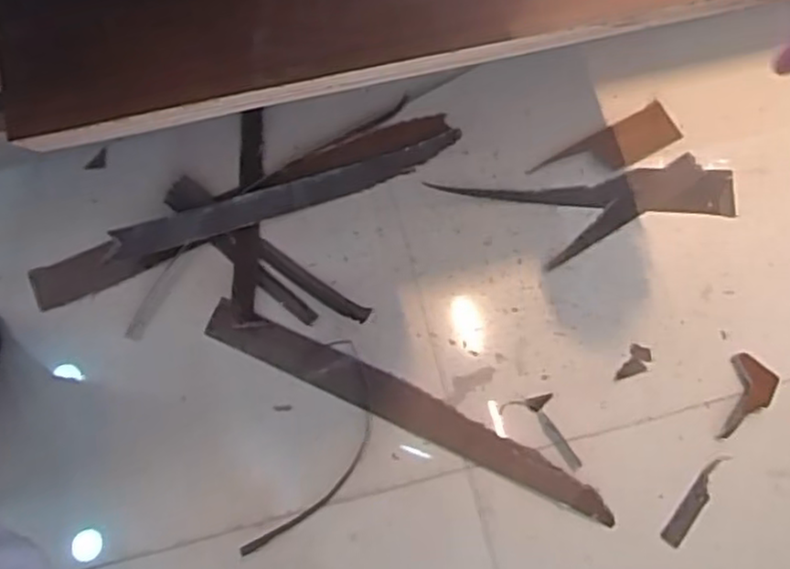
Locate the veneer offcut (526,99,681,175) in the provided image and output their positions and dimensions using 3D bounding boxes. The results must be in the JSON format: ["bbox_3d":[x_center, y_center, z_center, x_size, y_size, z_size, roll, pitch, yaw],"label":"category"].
[{"bbox_3d":[0.220,-0.140,0.752,0.158,0.004,0.050,-28,76,-9],"label":"veneer offcut"}]

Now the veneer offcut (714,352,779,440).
[{"bbox_3d":[0.332,0.110,0.683,0.043,0.005,0.084,21,75,5],"label":"veneer offcut"}]

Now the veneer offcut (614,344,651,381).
[{"bbox_3d":[0.229,0.077,0.691,0.021,0.004,0.043,30,75,7],"label":"veneer offcut"}]

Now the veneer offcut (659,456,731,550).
[{"bbox_3d":[0.274,0.196,0.659,0.019,0.004,0.096,37,76,9],"label":"veneer offcut"}]

